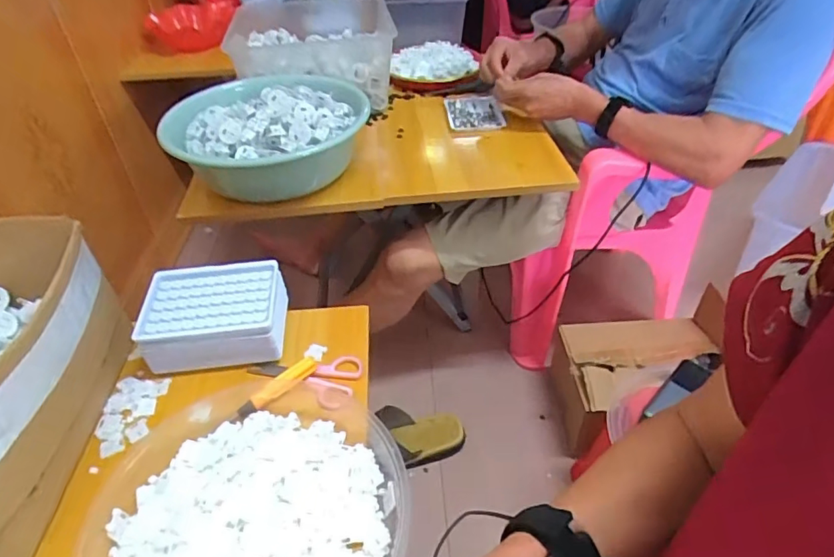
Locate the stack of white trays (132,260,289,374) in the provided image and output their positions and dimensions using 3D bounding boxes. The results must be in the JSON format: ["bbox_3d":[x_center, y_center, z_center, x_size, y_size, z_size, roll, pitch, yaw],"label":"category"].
[{"bbox_3d":[-0.210,0.038,0.551,0.141,0.054,0.103,-6,41,-5],"label":"stack of white trays"}]

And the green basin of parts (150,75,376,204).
[{"bbox_3d":[-0.219,-0.220,0.801,0.263,0.121,0.281,7,42,10],"label":"green basin of parts"}]

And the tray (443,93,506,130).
[{"bbox_3d":[0.109,-0.318,0.992,0.101,0.021,0.123,-4,41,-3],"label":"tray"}]

